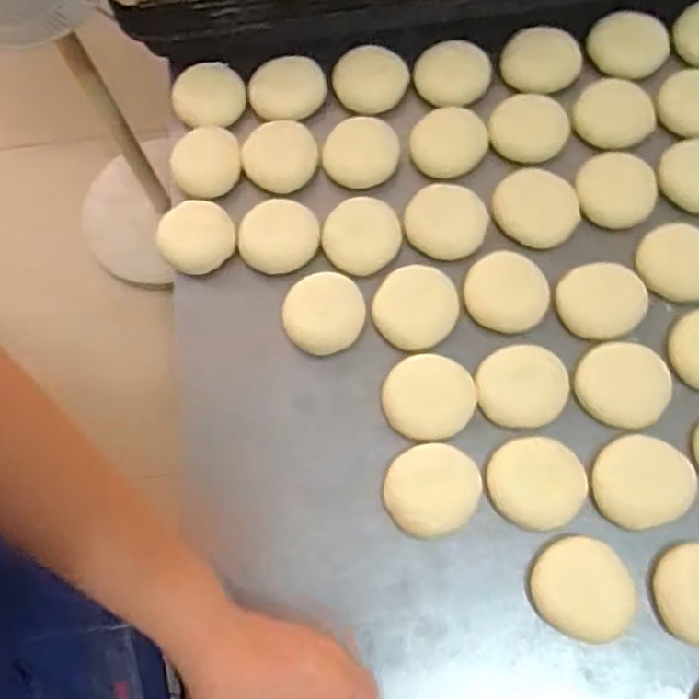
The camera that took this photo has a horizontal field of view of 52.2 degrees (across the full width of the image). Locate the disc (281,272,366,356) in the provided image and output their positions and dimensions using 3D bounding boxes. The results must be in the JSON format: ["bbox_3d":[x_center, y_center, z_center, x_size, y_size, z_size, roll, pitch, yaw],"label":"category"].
[{"bbox_3d":[-0.020,-0.028,0.570,0.062,0.019,0.062,-1,69,3],"label":"disc"}]

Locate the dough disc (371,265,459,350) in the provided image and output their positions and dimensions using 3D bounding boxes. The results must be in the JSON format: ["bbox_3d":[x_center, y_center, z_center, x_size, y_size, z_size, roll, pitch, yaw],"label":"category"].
[{"bbox_3d":[0.052,-0.033,0.565,0.063,0.015,0.066,-1,69,3],"label":"dough disc"}]

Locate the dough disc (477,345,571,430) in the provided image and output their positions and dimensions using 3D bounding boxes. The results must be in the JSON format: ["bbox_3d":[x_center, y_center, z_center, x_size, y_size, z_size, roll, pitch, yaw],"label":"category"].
[{"bbox_3d":[0.128,0.025,0.530,0.064,0.022,0.057,3,70,3],"label":"dough disc"}]

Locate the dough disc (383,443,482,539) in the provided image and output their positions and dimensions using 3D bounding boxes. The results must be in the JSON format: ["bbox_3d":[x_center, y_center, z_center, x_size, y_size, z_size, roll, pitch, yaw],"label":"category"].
[{"bbox_3d":[0.060,0.102,0.519,0.068,0.025,0.062,-1,69,3],"label":"dough disc"}]

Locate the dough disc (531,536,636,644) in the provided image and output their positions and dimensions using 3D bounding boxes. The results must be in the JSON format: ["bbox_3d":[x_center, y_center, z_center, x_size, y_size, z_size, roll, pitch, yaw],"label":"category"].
[{"bbox_3d":[0.161,0.163,0.488,0.069,0.021,0.062,26,73,12],"label":"dough disc"}]

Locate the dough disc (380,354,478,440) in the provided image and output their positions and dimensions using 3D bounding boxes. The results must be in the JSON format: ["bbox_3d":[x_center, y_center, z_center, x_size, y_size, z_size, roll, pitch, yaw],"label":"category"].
[{"bbox_3d":[0.061,0.035,0.540,0.068,0.020,0.061,-14,69,-2],"label":"dough disc"}]

